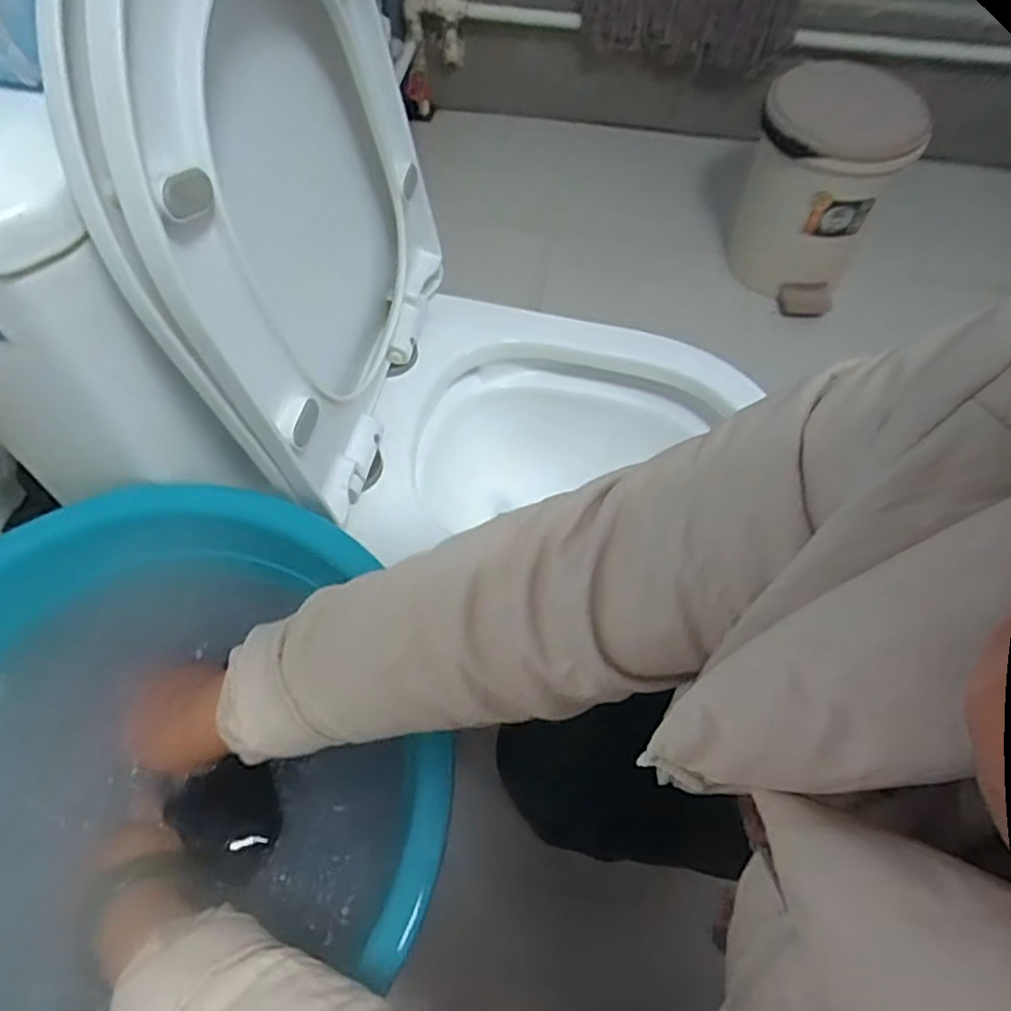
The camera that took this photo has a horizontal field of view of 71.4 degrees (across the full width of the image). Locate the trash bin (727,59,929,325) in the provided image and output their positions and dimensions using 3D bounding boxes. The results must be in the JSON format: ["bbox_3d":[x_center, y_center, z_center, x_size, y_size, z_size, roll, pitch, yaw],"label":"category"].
[{"bbox_3d":[0.568,-0.580,1.291,0.251,0.345,0.302,23,61,12],"label":"trash bin"}]

